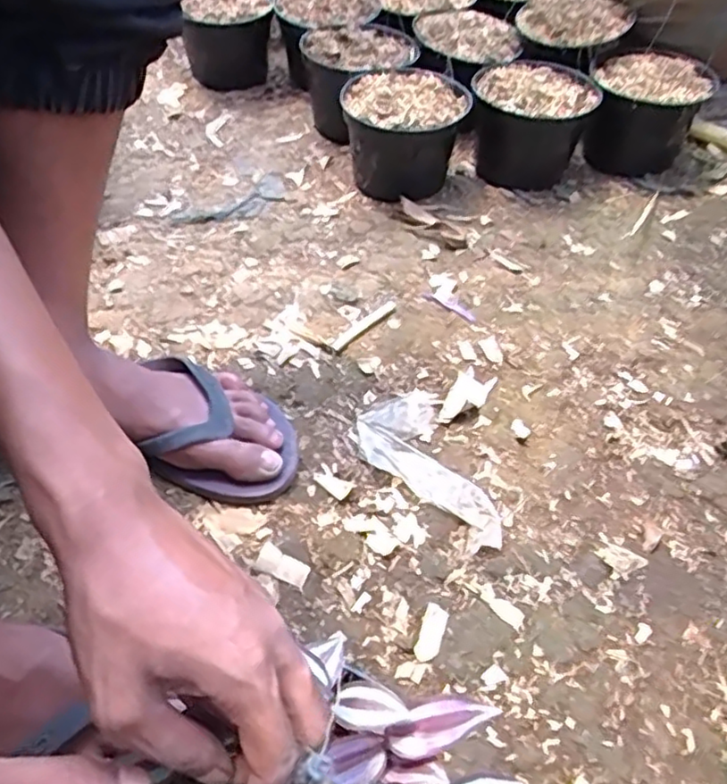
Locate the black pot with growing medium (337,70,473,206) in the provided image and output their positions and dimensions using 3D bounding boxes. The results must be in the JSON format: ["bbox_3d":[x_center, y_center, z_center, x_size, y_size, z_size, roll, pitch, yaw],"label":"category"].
[{"bbox_3d":[0.046,-0.307,0.808,0.138,0.110,0.151,-1,51,1],"label":"black pot with growing medium"}]

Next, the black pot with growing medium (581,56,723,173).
[{"bbox_3d":[0.352,-0.342,0.837,0.132,0.117,0.123,7,52,7],"label":"black pot with growing medium"}]

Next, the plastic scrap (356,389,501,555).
[{"bbox_3d":[0.048,0.064,0.559,0.082,0.011,0.164,-13,53,-13],"label":"plastic scrap"}]

